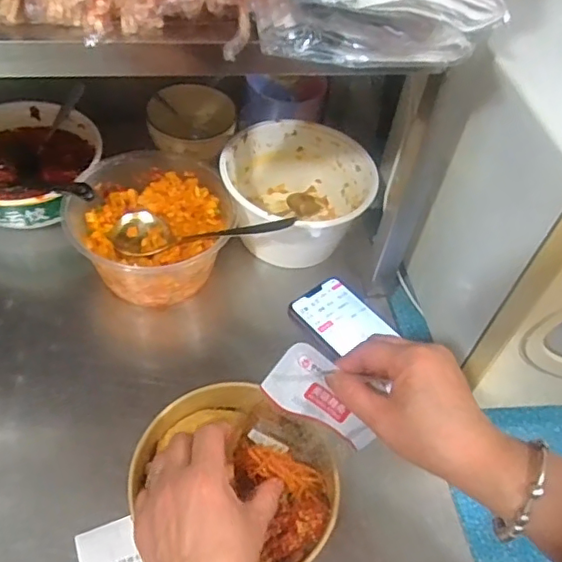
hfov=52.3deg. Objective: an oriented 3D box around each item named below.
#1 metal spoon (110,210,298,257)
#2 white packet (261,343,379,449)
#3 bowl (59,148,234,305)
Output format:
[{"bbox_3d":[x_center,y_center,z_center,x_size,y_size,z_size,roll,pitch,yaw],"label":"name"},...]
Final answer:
[{"bbox_3d":[-0.083,-0.051,0.579,0.194,0.028,0.046,-2,47,19],"label":"metal spoon"},{"bbox_3d":[0.033,0.081,0.402,0.085,0.048,0.009,33,15,-1],"label":"white packet"},{"bbox_3d":[-0.133,-0.058,0.608,0.158,0.091,0.152,3,52,-4],"label":"bowl"}]

